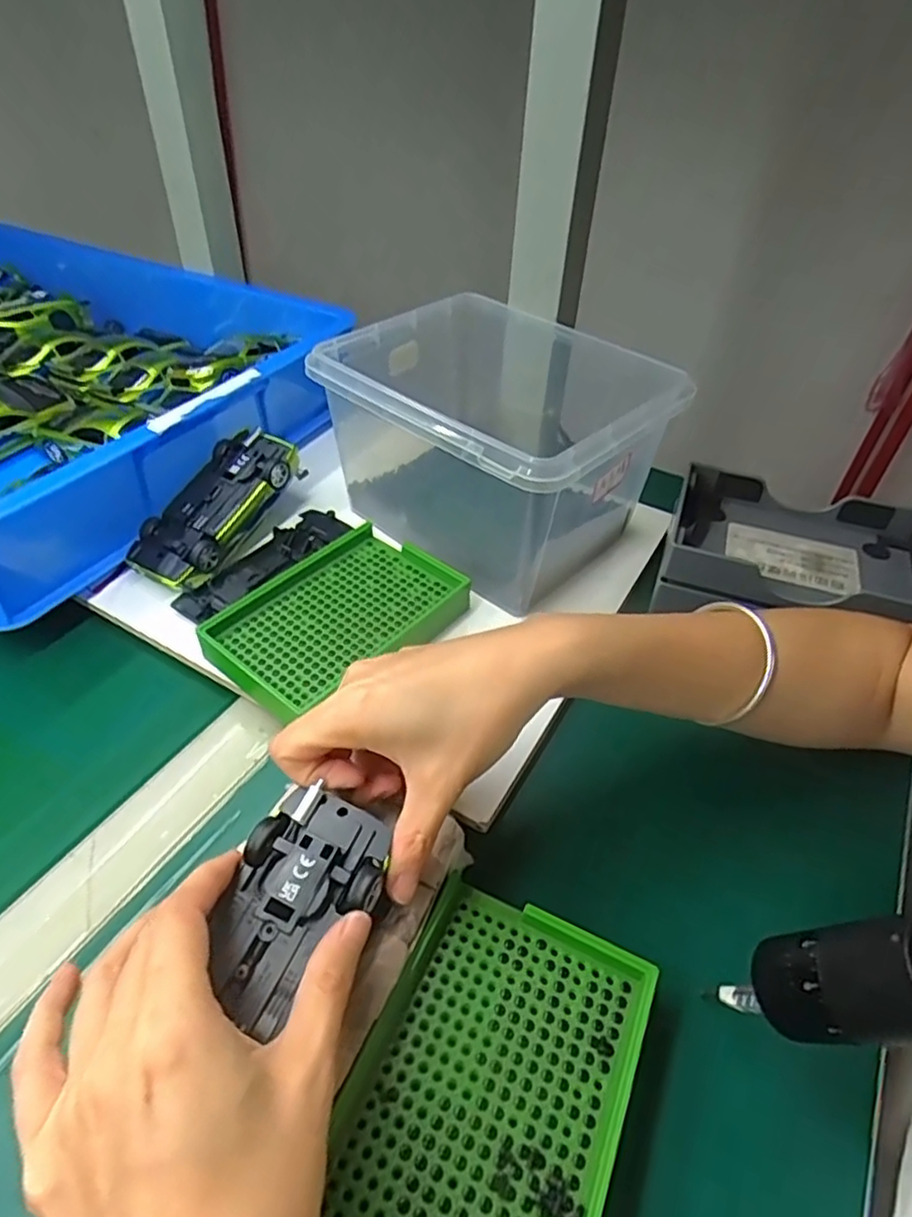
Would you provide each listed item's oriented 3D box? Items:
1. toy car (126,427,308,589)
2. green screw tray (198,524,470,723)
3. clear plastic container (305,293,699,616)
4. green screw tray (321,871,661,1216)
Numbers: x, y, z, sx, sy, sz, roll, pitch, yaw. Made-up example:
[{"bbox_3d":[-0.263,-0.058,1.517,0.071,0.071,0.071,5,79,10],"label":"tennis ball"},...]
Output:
[{"bbox_3d":[-0.160,-0.069,0.452,0.055,0.029,0.132,22,61,16],"label":"toy car"},{"bbox_3d":[-0.074,0.003,0.402,0.100,0.021,0.139,32,50,27],"label":"green screw tray"},{"bbox_3d":[0.026,-0.122,0.456,0.226,0.107,0.184,34,52,29],"label":"clear plastic container"},{"bbox_3d":[0.010,0.174,0.233,0.092,0.019,0.134,20,46,17],"label":"green screw tray"}]

